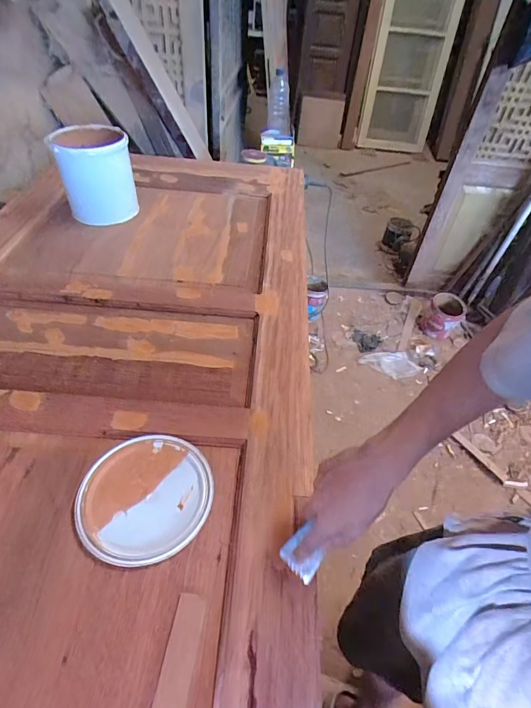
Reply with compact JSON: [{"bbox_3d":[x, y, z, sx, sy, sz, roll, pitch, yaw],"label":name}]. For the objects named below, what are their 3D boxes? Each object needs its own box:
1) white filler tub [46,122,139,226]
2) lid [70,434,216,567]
[{"bbox_3d":[-0.434,-0.463,0.997,0.175,0.189,0.152,-18,50,-18],"label":"white filler tub"},{"bbox_3d":[-0.162,0.189,0.527,0.174,0.009,0.170,1,47,-1],"label":"lid"}]

